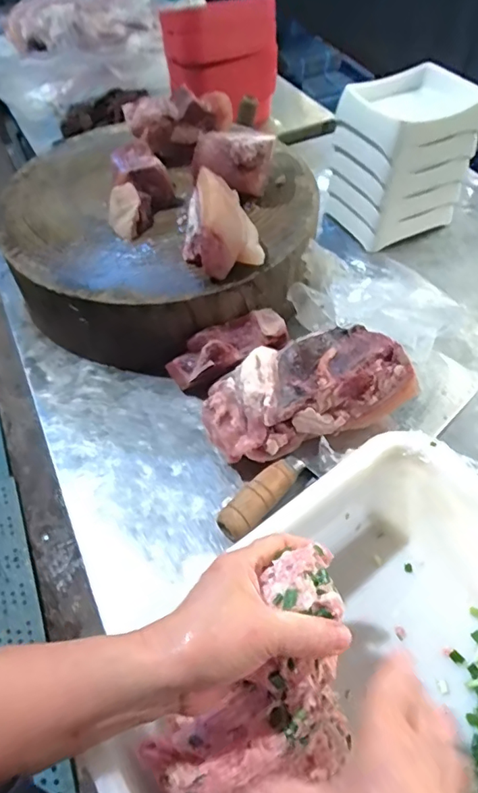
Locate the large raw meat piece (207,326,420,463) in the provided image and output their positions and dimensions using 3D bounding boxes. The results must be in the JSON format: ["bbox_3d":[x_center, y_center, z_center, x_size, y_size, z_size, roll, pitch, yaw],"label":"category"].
[{"bbox_3d":[0.067,-0.002,0.526,0.204,0.089,0.096,-15,55,-11],"label":"large raw meat piece"}]

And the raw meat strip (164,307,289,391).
[{"bbox_3d":[-0.015,-0.055,0.569,0.139,0.043,0.044,-27,54,4],"label":"raw meat strip"}]

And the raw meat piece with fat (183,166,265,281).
[{"bbox_3d":[-0.026,-0.190,0.552,0.075,0.075,0.108,-15,55,-11],"label":"raw meat piece with fat"}]

